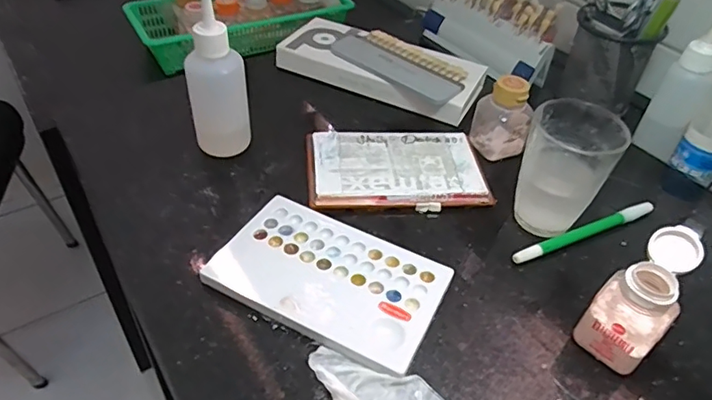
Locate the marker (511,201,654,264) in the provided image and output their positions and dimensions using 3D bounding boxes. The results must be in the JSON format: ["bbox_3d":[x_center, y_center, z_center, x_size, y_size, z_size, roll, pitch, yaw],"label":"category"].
[{"bbox_3d":[0.185,0.027,0.419,0.145,0.014,0.010,-15,47,-22],"label":"marker"}]

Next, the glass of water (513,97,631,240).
[{"bbox_3d":[0.161,-0.021,0.409,0.067,0.095,0.061,26,46,21],"label":"glass of water"}]

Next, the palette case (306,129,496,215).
[{"bbox_3d":[0.033,-0.031,0.458,0.150,0.009,0.096,1,43,-6],"label":"palette case"}]

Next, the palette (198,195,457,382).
[{"bbox_3d":[-0.018,0.054,0.368,0.152,0.012,0.095,23,45,18],"label":"palette"}]

